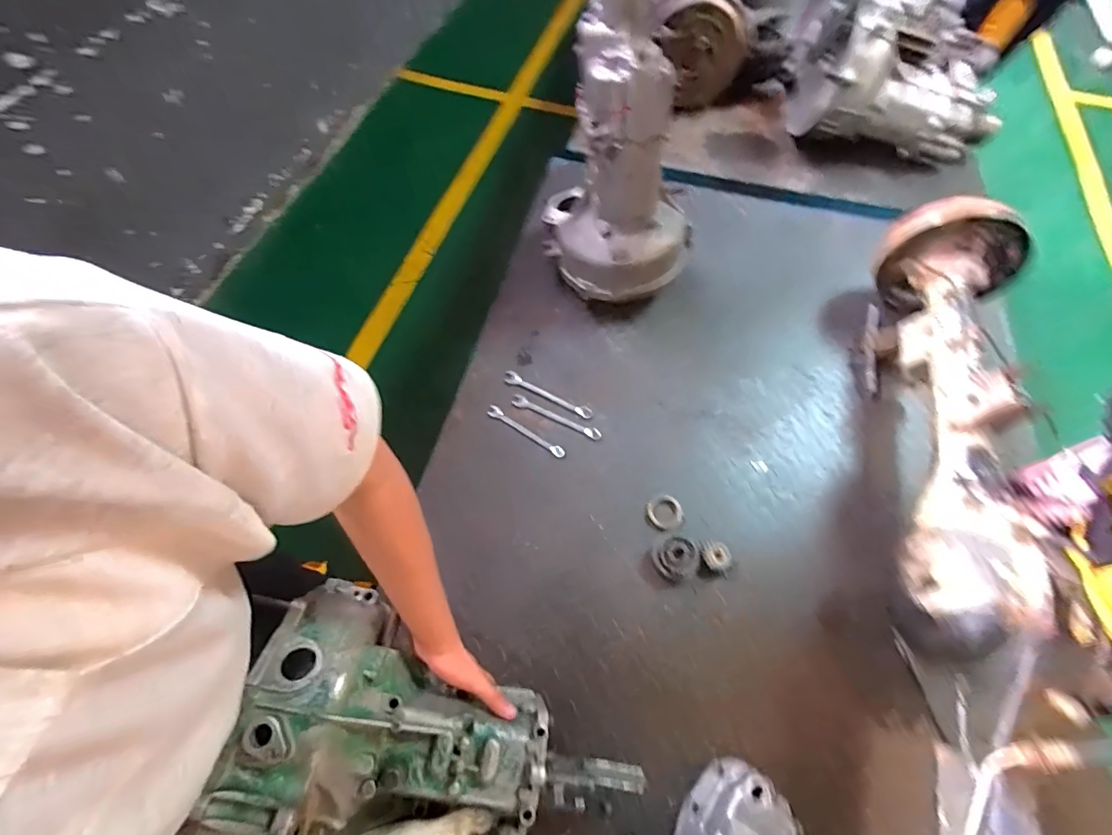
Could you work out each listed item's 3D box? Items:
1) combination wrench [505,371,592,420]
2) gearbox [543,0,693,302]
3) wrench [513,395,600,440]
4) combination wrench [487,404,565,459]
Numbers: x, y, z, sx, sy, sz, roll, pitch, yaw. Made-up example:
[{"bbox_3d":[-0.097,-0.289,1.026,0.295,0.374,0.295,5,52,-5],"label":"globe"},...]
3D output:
[{"bbox_3d":[-0.015,-0.043,0.883,0.177,0.016,0.026,23,64,10],"label":"combination wrench"},{"bbox_3d":[0.126,-0.432,0.826,0.284,0.461,0.259,8,62,2],"label":"gearbox"},{"bbox_3d":[0.002,-0.001,0.866,0.172,0.009,0.023,22,64,9],"label":"wrench"},{"bbox_3d":[-0.054,0.026,0.860,0.160,0.012,0.021,30,65,13],"label":"combination wrench"}]

